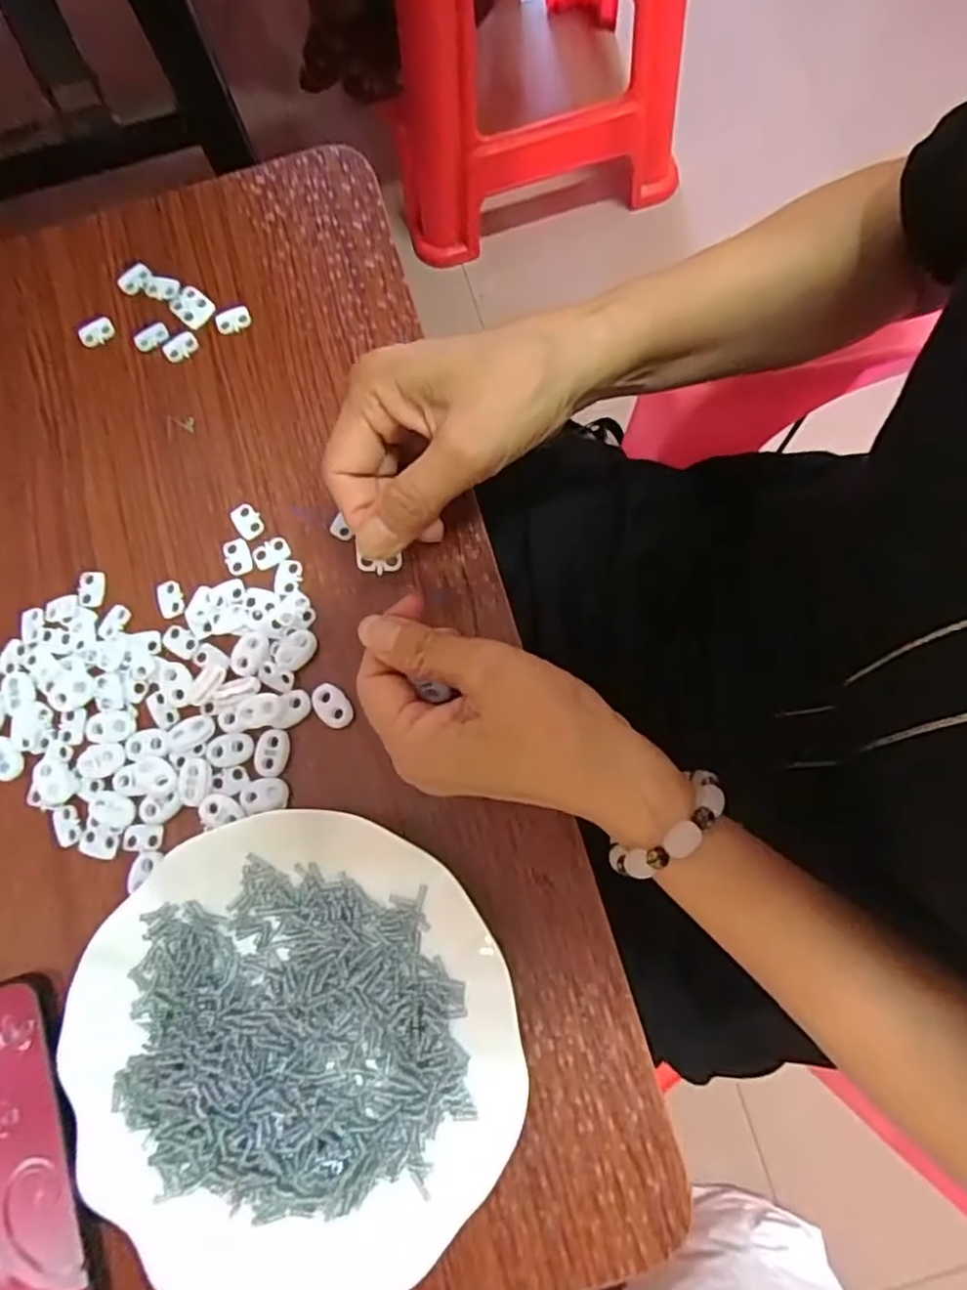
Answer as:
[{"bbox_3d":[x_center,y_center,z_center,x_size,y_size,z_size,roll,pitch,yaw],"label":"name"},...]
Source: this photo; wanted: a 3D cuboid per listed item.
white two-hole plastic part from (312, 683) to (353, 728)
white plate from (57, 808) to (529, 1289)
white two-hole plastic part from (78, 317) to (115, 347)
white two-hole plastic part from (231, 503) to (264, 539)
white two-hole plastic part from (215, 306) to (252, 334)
[{"bbox_3d":[-0.074,0.030,0.326,0.016,0.004,0.023,-42,80,-7],"label":"white two-hole plastic part"},{"bbox_3d":[-0.080,0.167,0.285,0.183,0.026,0.179,0,78,1],"label":"white plate"},{"bbox_3d":[-0.218,-0.176,0.377,0.019,0.004,0.011,-21,78,-3],"label":"white two-hole plastic part"},{"bbox_3d":[-0.123,-0.065,0.349,0.012,0.004,0.020,-35,79,-6],"label":"white two-hole plastic part"},{"bbox_3d":[-0.139,-0.181,0.375,0.019,0.006,0.012,-23,78,-3],"label":"white two-hole plastic part"}]

